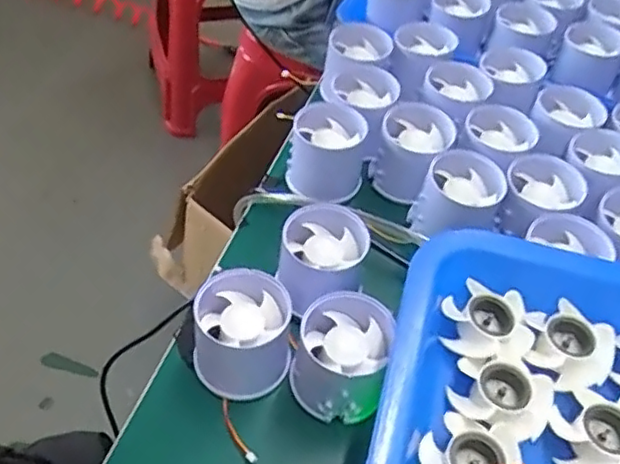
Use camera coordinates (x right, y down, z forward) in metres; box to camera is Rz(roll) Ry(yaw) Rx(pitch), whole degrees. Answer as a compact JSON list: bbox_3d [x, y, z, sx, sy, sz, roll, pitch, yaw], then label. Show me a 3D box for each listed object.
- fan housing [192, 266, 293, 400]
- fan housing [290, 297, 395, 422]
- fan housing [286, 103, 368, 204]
[{"bbox_3d":[-0.038,0.057,0.363,0.053,0.047,0.054,3,49,-4],"label":"fan housing"},{"bbox_3d":[0.017,0.068,0.356,0.050,0.048,0.053,3,49,-4],"label":"fan housing"},{"bbox_3d":[0.012,-0.059,0.471,0.054,0.053,0.052,4,49,-3],"label":"fan housing"}]

